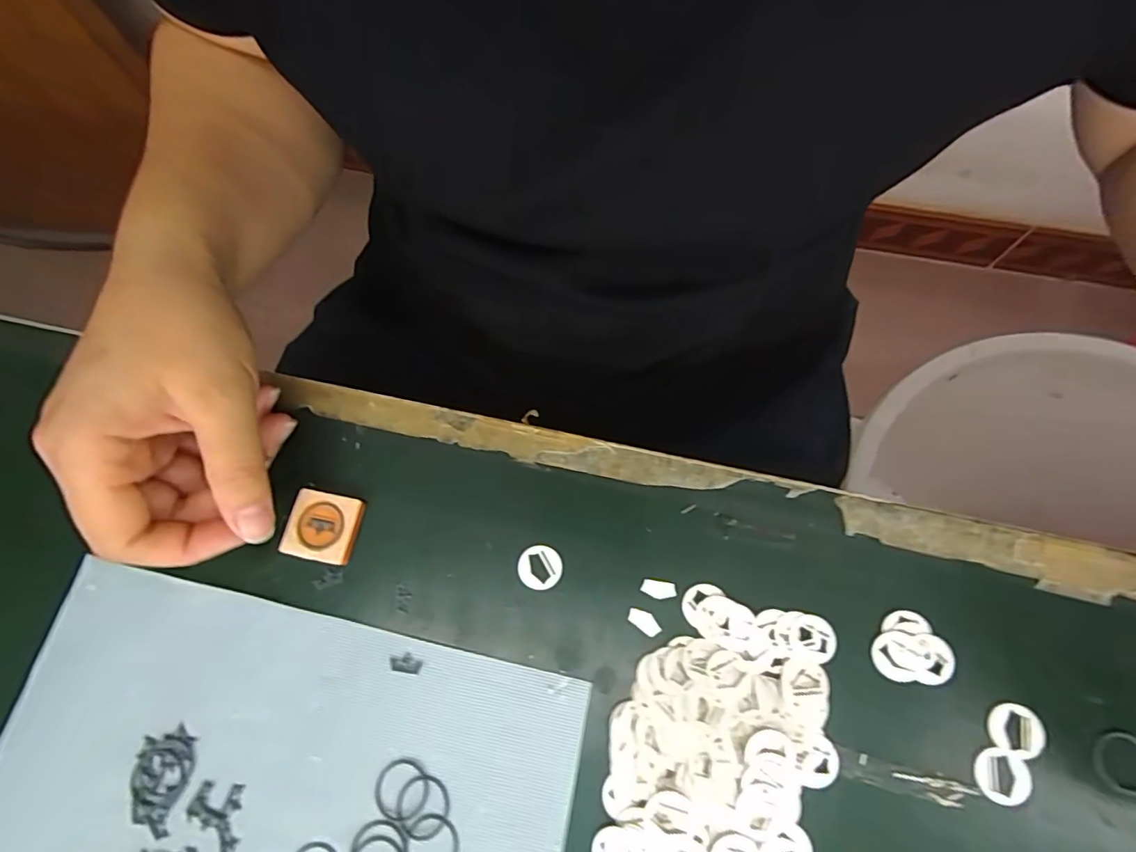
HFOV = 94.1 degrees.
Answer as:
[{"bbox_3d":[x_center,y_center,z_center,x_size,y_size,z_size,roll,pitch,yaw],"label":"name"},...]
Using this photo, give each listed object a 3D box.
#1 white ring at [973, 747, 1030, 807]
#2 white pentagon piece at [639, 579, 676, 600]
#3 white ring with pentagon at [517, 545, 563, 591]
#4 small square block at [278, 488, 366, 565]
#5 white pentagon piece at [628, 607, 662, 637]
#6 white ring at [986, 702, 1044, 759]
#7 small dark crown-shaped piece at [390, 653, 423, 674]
[{"bbox_3d":[0.160,0.129,0.194,0.018,0.004,0.017,-1,72,2],"label":"white ring"},{"bbox_3d":[0.038,0.069,0.222,0.014,0.004,0.007,11,73,6],"label":"white pentagon piece"},{"bbox_3d":[-0.012,0.061,0.228,0.019,0.004,0.018,-1,72,2],"label":"white ring with pentagon"},{"bbox_3d":[-0.109,0.045,0.238,0.032,0.006,0.029,10,73,6],"label":"small square block"},{"bbox_3d":[0.032,0.081,0.218,0.014,0.004,0.008,36,77,13],"label":"white pentagon piece"},{"bbox_3d":[0.169,0.114,0.197,0.017,0.004,0.017,-1,72,2],"label":"white ring"},{"bbox_3d":[-0.067,0.098,0.217,0.014,0.004,0.007,3,72,4],"label":"small dark crown-shaped piece"}]

